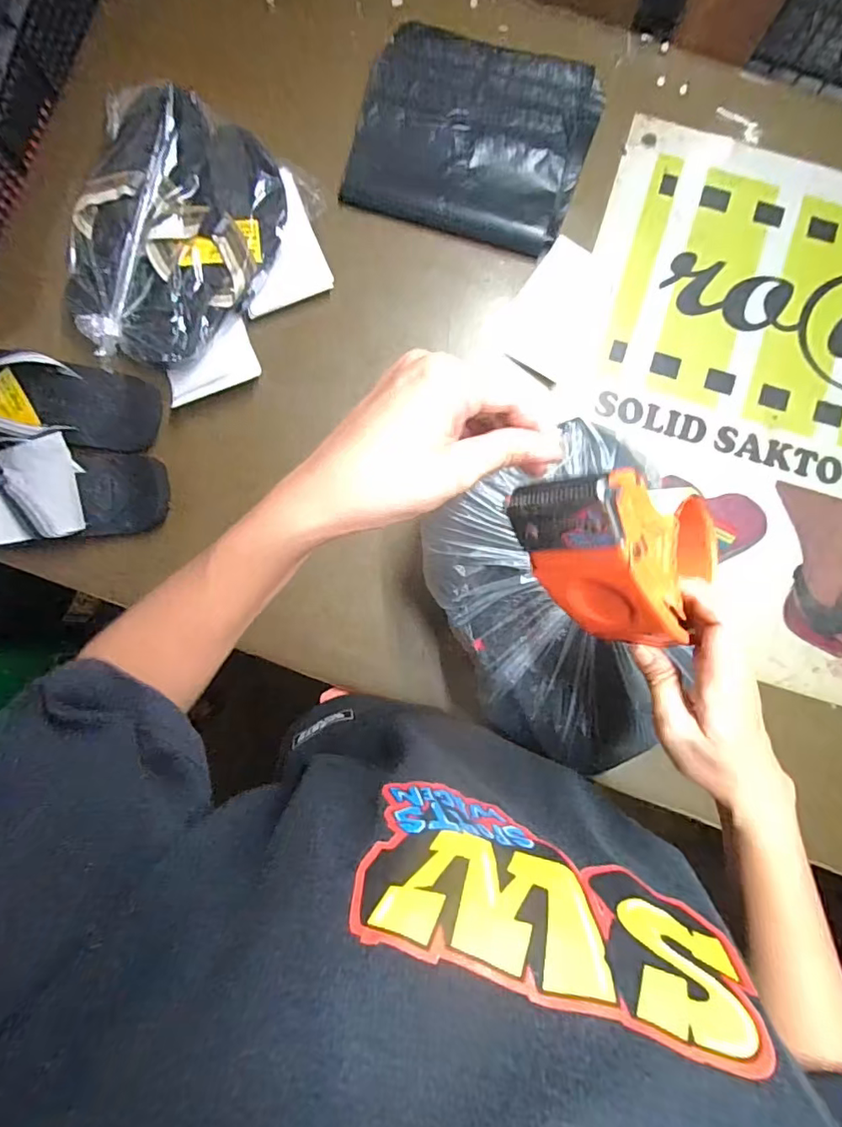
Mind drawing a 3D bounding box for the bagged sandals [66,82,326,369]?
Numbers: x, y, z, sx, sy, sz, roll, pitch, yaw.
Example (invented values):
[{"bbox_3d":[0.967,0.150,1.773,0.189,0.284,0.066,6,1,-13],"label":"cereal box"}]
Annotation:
[{"bbox_3d":[-0.279,-0.358,0.608,0.213,0.084,0.270,24,88,2],"label":"bagged sandals"}]

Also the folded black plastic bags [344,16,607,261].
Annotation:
[{"bbox_3d":[0.062,-0.502,0.634,0.259,0.036,0.222,14,88,1],"label":"folded black plastic bags"}]

